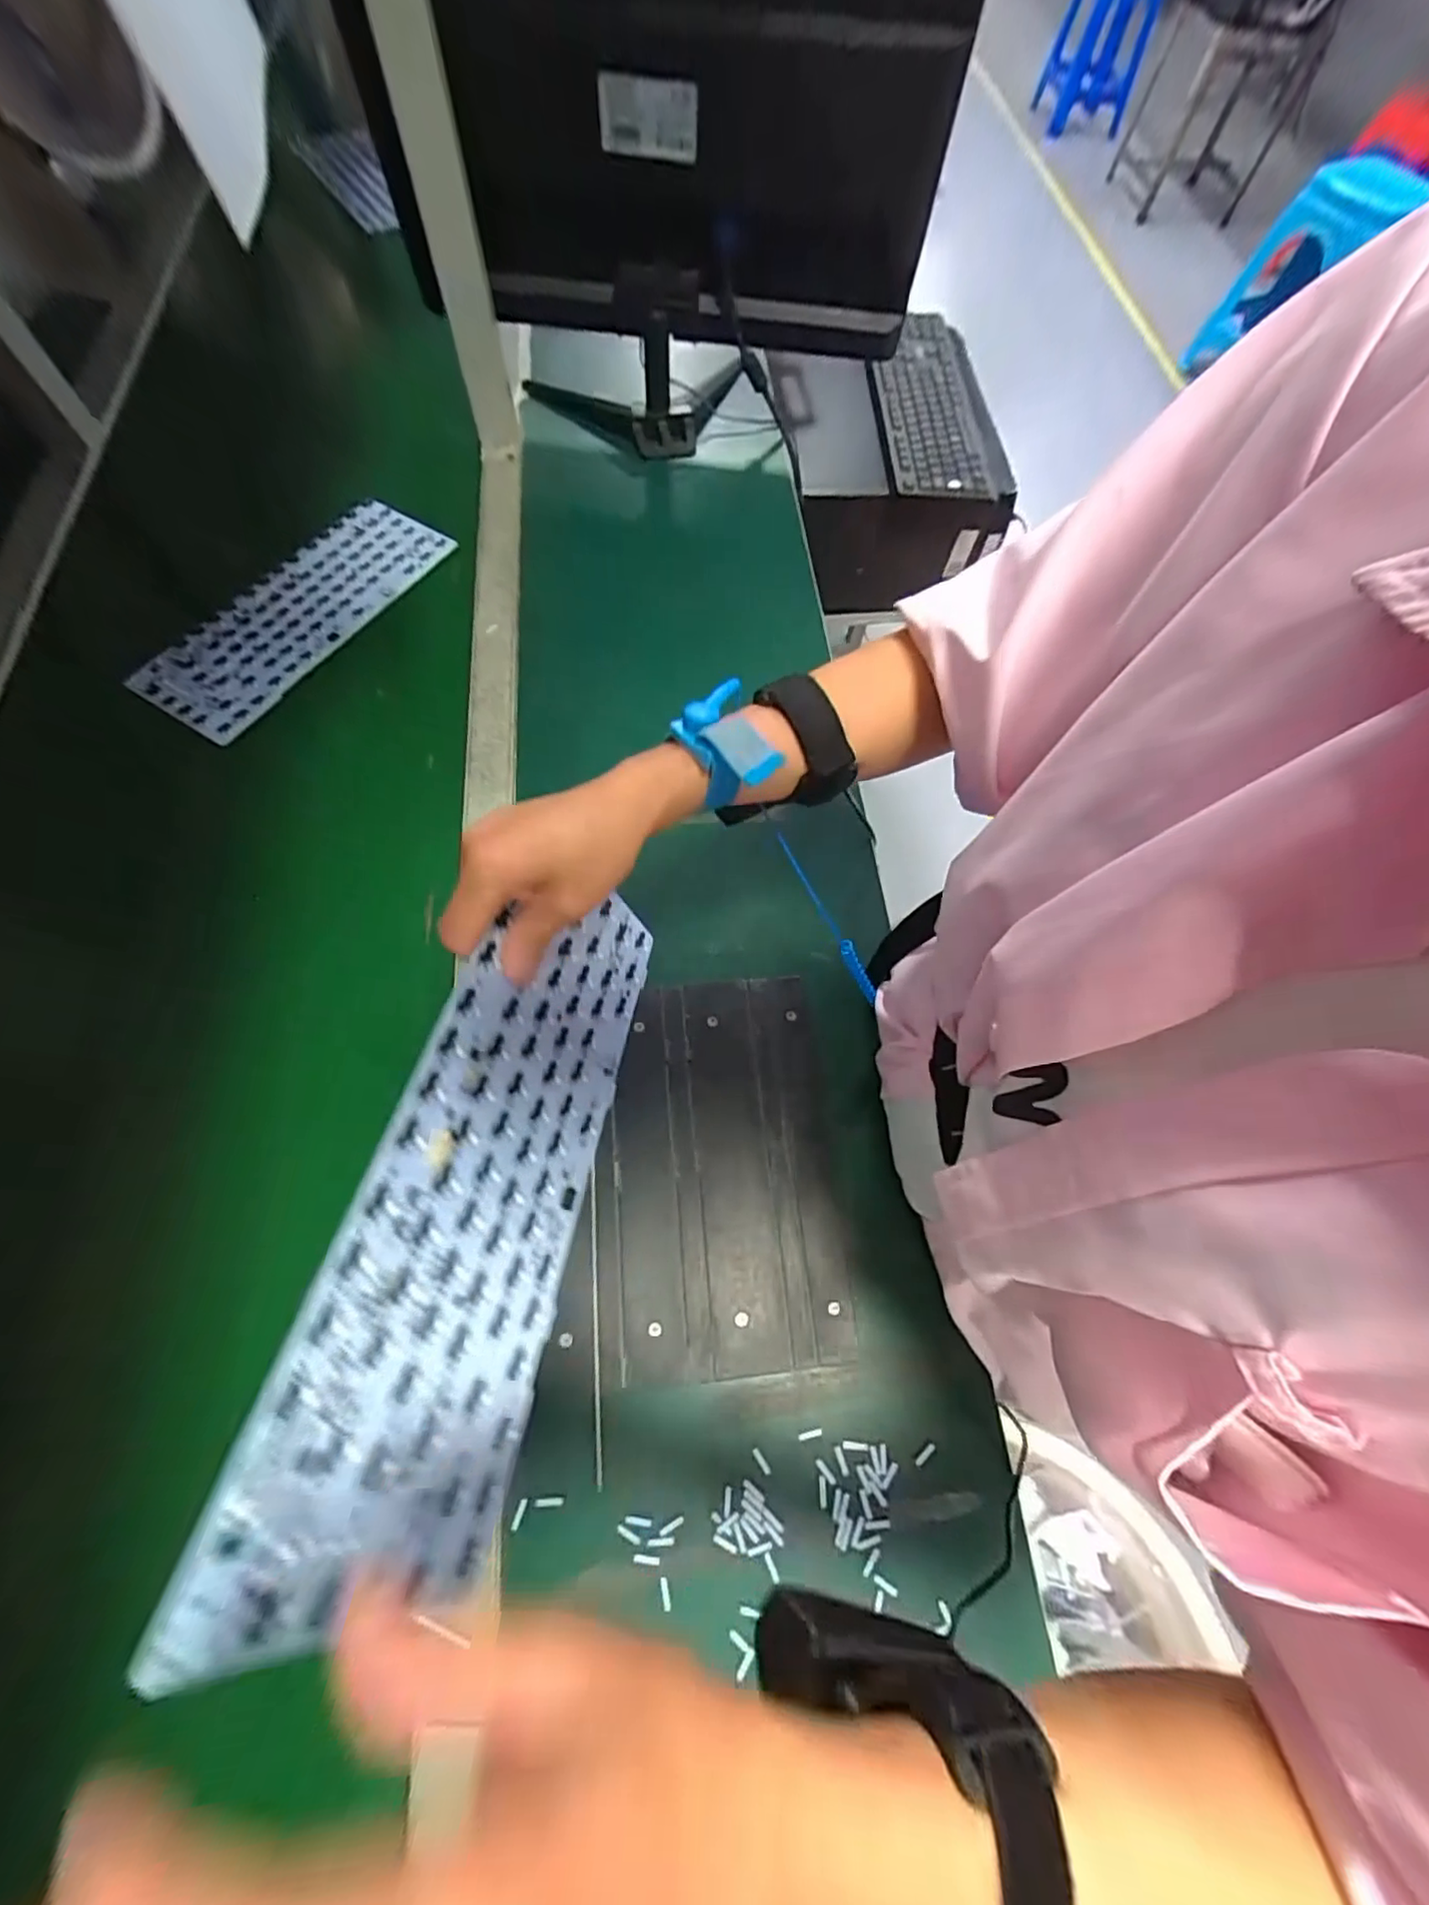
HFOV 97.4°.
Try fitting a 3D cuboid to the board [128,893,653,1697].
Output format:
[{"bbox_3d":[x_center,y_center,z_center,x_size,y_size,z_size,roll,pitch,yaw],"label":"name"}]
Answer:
[{"bbox_3d":[-0.093,0.089,0.278,0.005,0.118,0.297,-6,53,26],"label":"board"}]

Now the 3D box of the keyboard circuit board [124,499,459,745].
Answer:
[{"bbox_3d":[-0.395,-0.328,0.604,0.122,0.013,0.300,30,70,11],"label":"keyboard circuit board"}]

